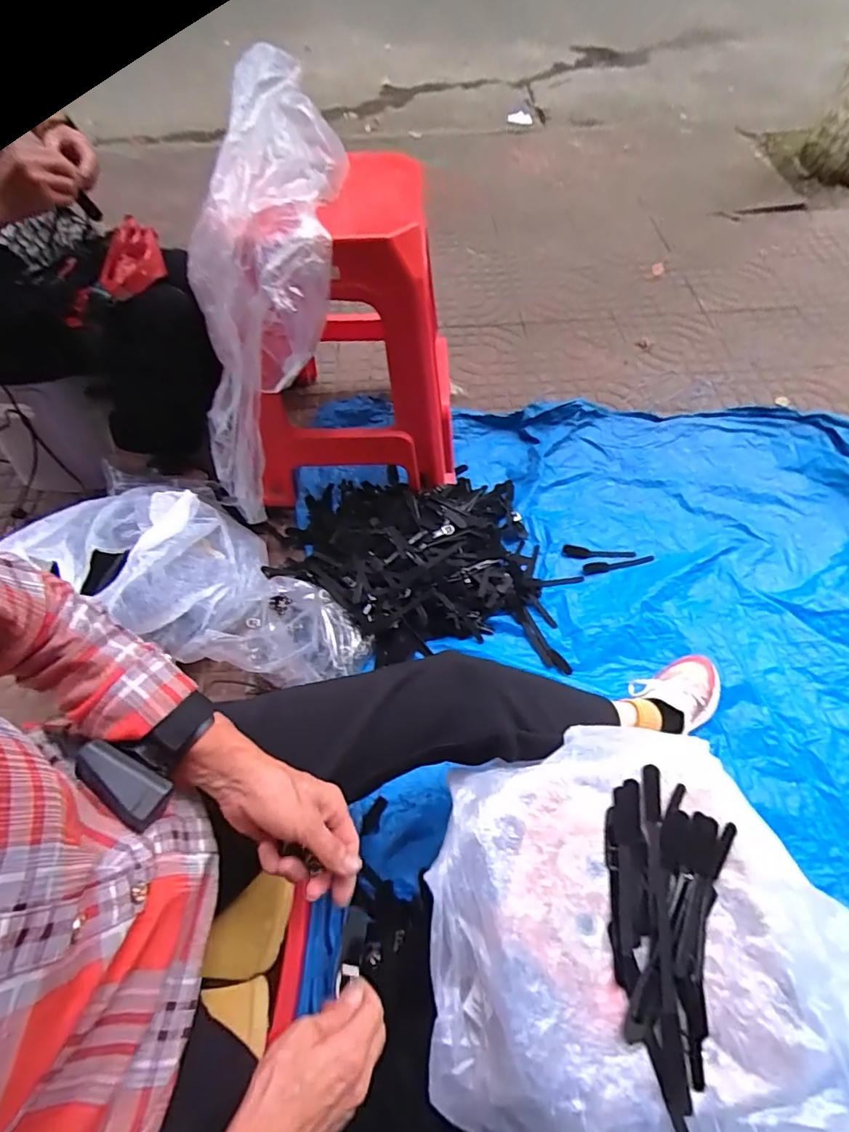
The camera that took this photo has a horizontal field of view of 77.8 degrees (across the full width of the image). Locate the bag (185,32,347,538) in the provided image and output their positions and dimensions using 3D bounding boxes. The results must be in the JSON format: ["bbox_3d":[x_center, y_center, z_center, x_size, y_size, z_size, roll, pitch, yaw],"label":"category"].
[{"bbox_3d":[-0.243,-0.339,0.780,0.197,0.652,0.149,35,35,21],"label":"bag"}]

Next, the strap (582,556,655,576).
[{"bbox_3d":[0.366,-0.001,0.994,0.136,0.008,0.025,-8,58,-4],"label":"strap"}]

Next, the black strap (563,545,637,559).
[{"bbox_3d":[0.336,-0.026,1.010,0.136,0.011,0.029,1,58,1],"label":"black strap"}]

